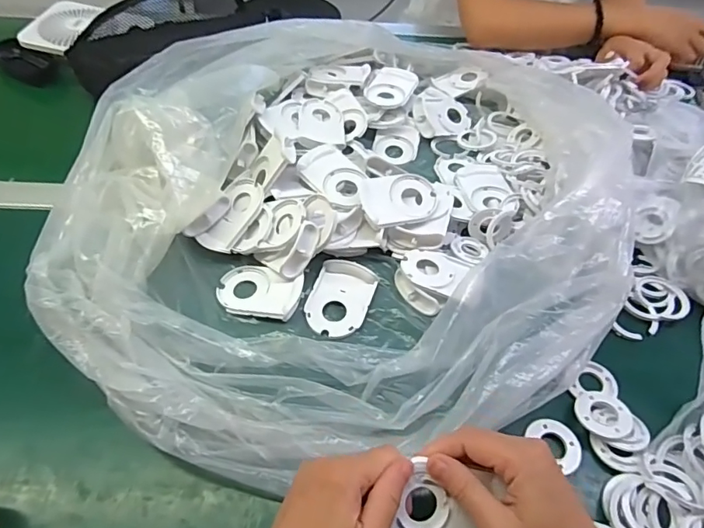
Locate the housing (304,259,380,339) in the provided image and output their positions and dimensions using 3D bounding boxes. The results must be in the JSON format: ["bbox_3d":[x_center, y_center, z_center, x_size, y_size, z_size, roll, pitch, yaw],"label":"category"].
[{"bbox_3d":[-0.012,0.033,0.490,0.059,0.015,0.080,17,52,11],"label":"housing"}]

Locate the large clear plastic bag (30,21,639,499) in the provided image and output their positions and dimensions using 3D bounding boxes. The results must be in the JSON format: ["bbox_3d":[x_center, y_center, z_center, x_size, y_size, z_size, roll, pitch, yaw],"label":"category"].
[{"bbox_3d":[0.004,-0.077,0.527,0.610,0.104,0.532,-27,57,-23],"label":"large clear plastic bag"}]

